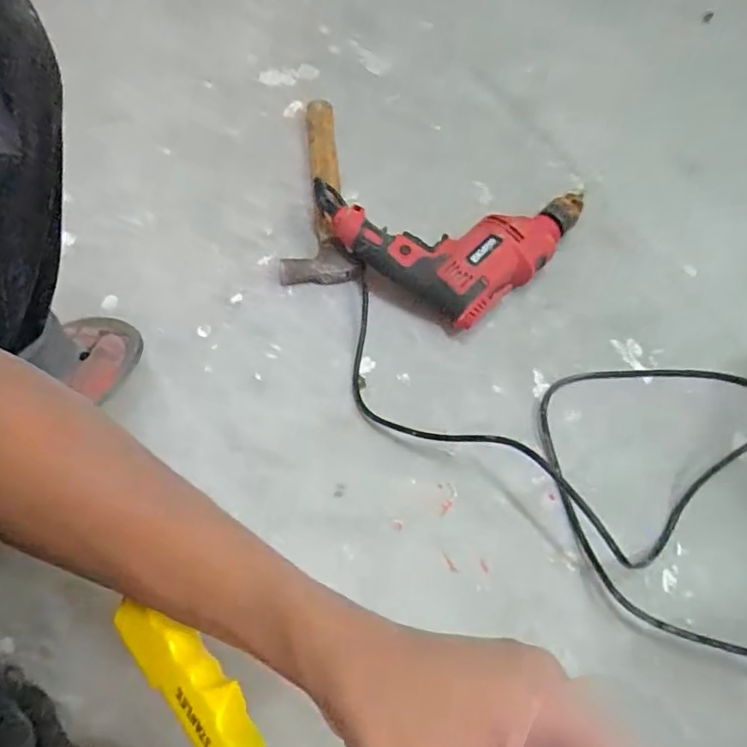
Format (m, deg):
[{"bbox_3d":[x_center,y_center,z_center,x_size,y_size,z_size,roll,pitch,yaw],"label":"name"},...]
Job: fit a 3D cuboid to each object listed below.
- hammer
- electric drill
[{"bbox_3d":[-0.083,-0.232,0.691,0.091,0.038,0.283,-8,66,-5],"label":"hammer"},{"bbox_3d":[0.088,-0.187,0.659,0.243,0.063,0.238,40,71,15],"label":"electric drill"}]

